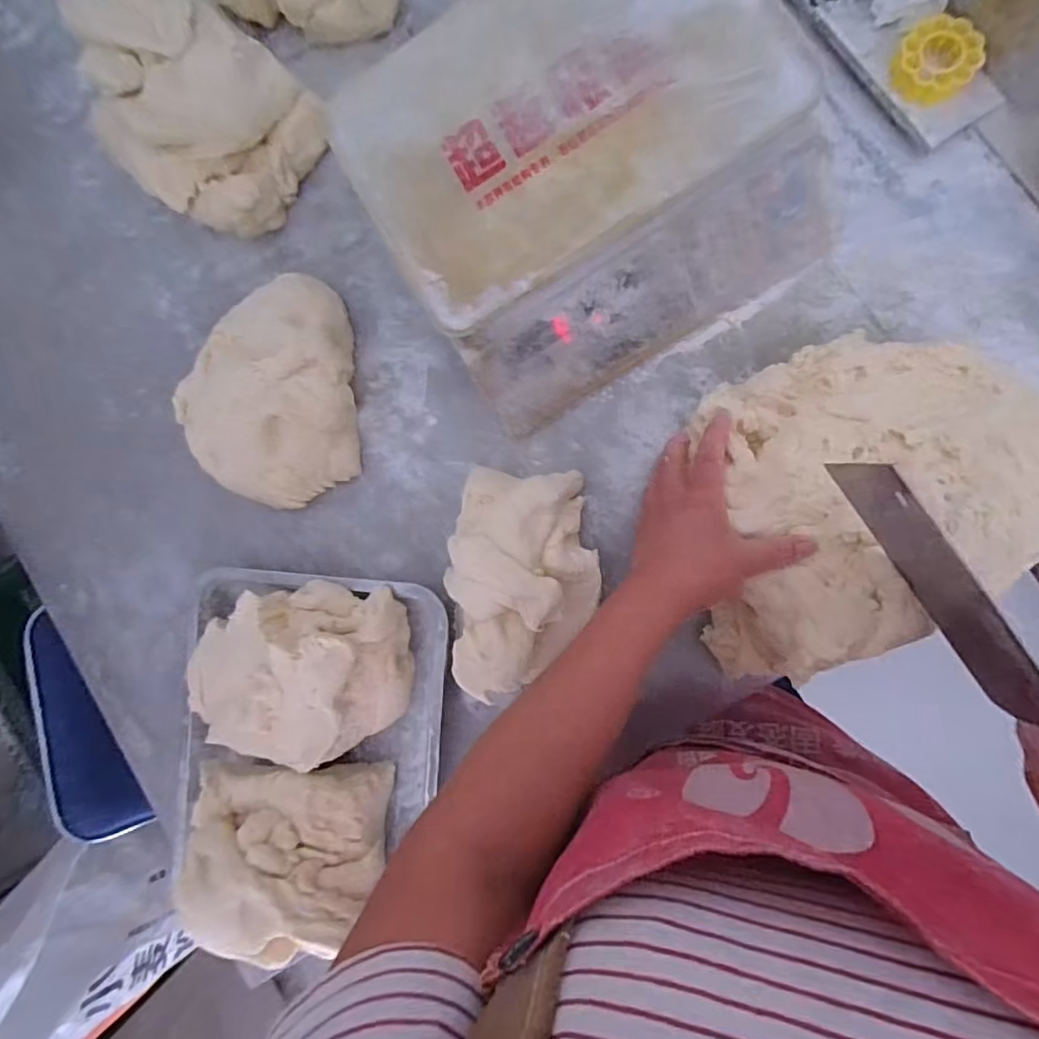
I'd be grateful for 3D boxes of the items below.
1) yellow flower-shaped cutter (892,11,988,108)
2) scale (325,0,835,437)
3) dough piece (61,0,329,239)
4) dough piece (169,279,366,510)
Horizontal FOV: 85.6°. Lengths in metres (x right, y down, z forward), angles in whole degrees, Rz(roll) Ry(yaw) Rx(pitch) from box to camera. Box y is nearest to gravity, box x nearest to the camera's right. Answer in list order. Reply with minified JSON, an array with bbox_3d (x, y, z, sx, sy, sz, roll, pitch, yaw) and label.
[{"bbox_3d":[0.345,-0.378,0.463,0.058,0.024,0.058,0,89,9],"label":"yellow flower-shaped cutter"},{"bbox_3d":[0.055,-0.289,0.481,0.334,0.101,0.310,-30,85,8],"label":"scale"},{"bbox_3d":[-0.303,-0.383,0.527,0.191,0.133,0.168,40,96,8],"label":"dough piece"},{"bbox_3d":[-0.238,-0.119,0.538,0.158,0.073,0.205,-6,88,9],"label":"dough piece"}]

